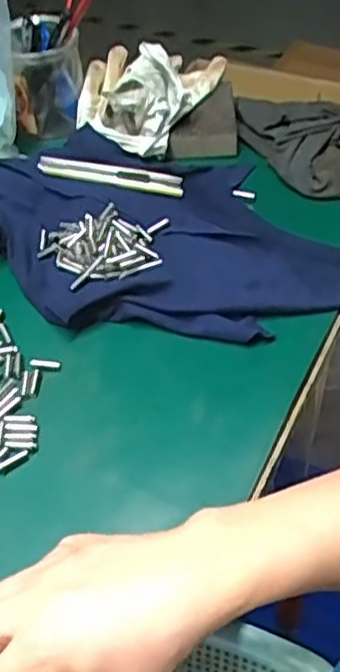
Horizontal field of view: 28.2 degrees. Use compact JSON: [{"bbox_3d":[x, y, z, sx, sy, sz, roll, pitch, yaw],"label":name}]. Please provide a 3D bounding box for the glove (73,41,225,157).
[{"bbox_3d":[-0.029,-0.257,0.677,0.125,0.052,0.157,18,52,15],"label":"glove"}]

